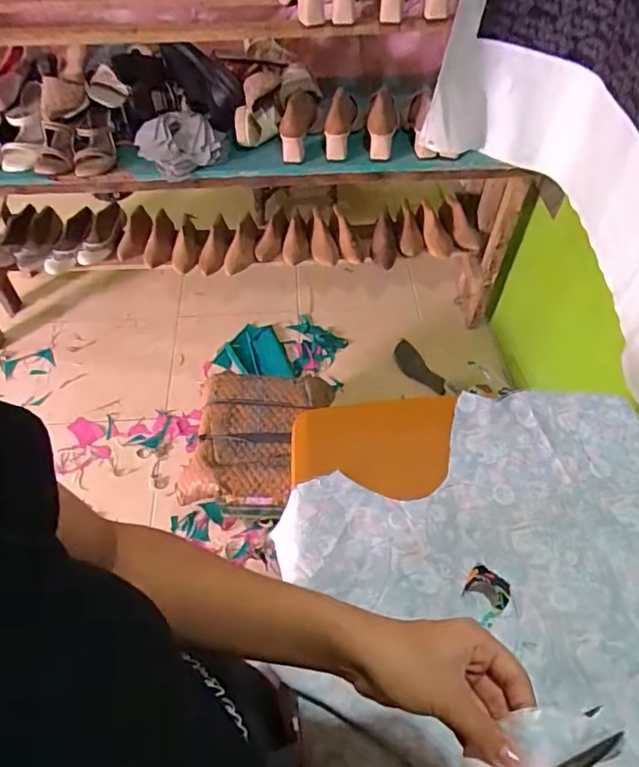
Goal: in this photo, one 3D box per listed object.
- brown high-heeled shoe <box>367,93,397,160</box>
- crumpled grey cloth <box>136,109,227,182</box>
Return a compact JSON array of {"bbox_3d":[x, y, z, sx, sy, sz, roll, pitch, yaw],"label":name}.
[{"bbox_3d":[0.142,-0.581,1.232,0.067,0.135,0.047,4,13,3],"label":"brown high-heeled shoe"},{"bbox_3d":[-0.319,-0.551,1.260,0.205,0.070,0.167,-1,54,0],"label":"crumpled grey cloth"}]

